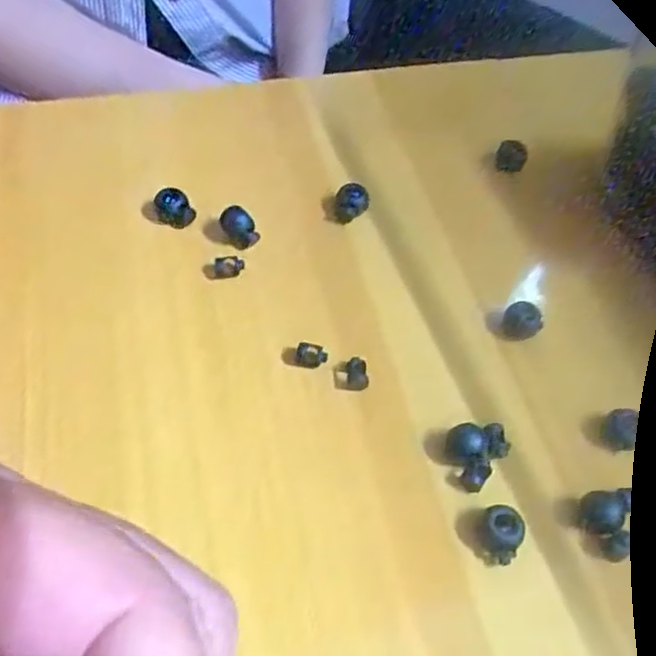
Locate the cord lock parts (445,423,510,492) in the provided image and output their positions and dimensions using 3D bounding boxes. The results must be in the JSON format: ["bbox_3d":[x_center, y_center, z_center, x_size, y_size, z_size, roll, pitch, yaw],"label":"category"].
[{"bbox_3d":[0.058,0.047,0.258,0.023,0.011,0.023,3,56,-5],"label":"cord lock parts"}]

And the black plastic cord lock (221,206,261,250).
[{"bbox_3d":[-0.041,-0.047,0.319,0.013,0.012,0.017,-26,63,-22],"label":"black plastic cord lock"}]

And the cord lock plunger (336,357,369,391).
[{"bbox_3d":[0.010,0.019,0.280,0.013,0.010,0.013,0,56,-7],"label":"cord lock plunger"}]

